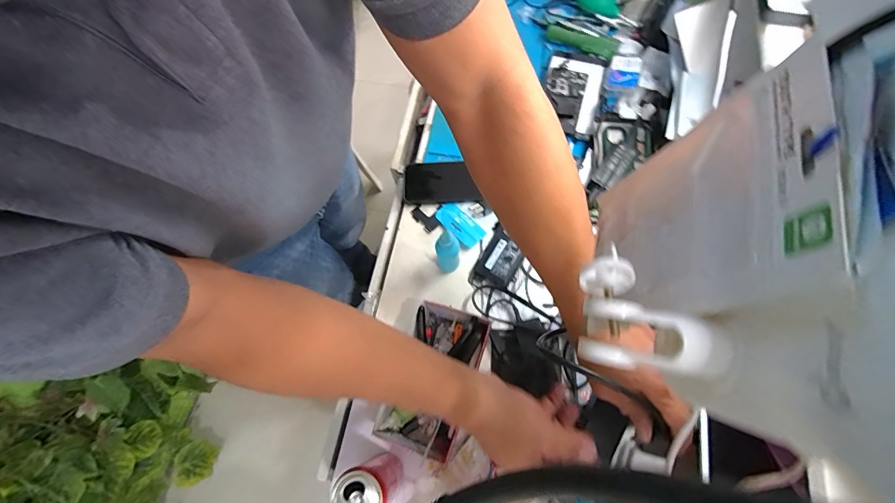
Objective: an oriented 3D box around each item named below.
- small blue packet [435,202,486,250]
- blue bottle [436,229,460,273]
[{"bbox_3d":[0.019,-0.045,0.650,0.043,0.013,0.089,-37,71,-11],"label":"small blue packet"},{"bbox_3d":[0.000,0.004,0.587,0.032,0.109,0.025,-11,68,-1],"label":"blue bottle"}]

